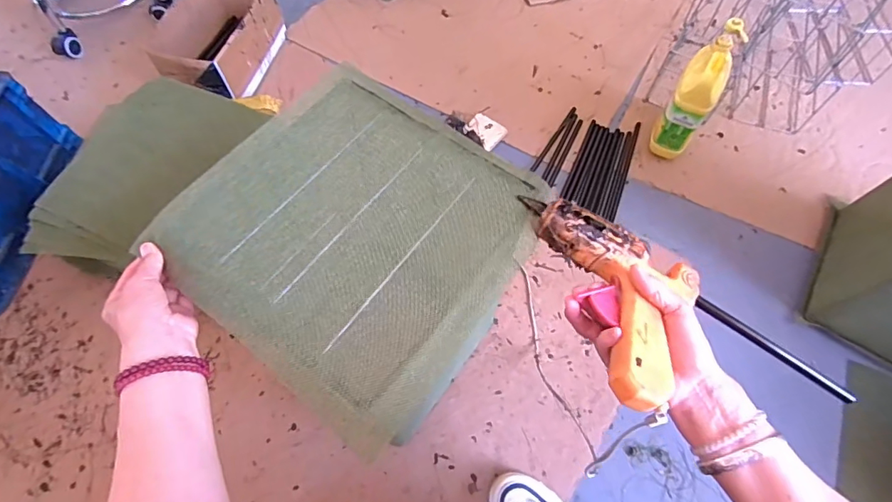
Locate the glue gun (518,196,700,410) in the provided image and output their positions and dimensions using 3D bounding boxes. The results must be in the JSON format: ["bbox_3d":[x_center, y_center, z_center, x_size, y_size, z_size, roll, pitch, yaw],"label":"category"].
[{"bbox_3d":[0.167,0.025,0.425,0.122,0.034,0.207,-16,59,-6],"label":"glue gun"}]

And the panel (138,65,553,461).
[{"bbox_3d":[-0.090,-0.025,0.464,0.322,0.016,0.305,33,70,15],"label":"panel"}]

